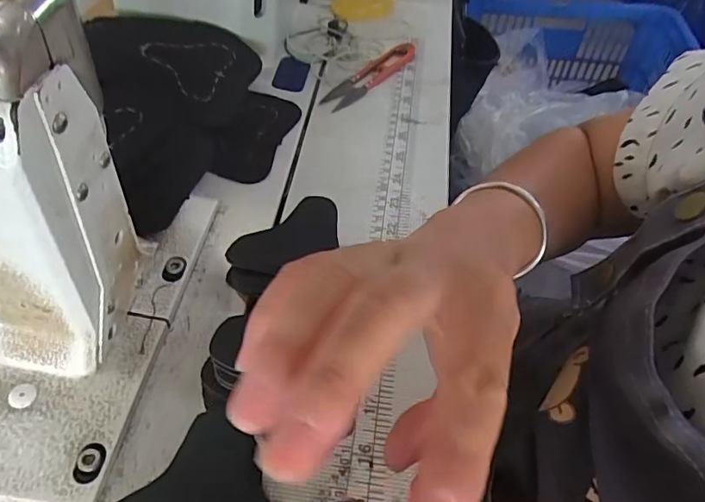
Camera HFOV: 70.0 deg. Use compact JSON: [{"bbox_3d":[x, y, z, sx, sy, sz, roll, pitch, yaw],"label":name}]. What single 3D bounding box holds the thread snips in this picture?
[{"bbox_3d":[0.020,-0.163,0.464,0.025,0.009,0.129,30,56,21],"label":"thread snips"}]

